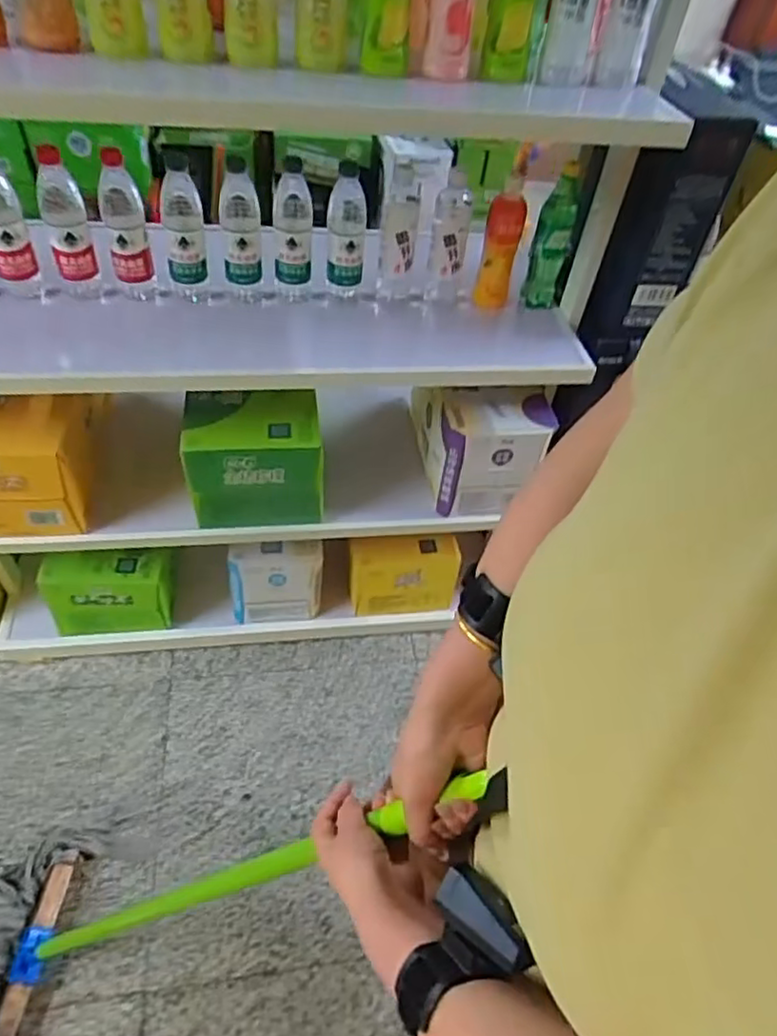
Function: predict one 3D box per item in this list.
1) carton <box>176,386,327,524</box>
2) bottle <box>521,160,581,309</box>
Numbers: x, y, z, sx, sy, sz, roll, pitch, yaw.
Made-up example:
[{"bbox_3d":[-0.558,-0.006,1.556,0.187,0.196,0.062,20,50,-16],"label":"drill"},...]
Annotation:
[{"bbox_3d":[-0.243,-0.110,1.211,0.246,0.208,0.141,-2,49,-8],"label":"carton"},{"bbox_3d":[0.282,-0.473,1.130,0.063,0.250,0.071,15,48,7],"label":"bottle"}]

